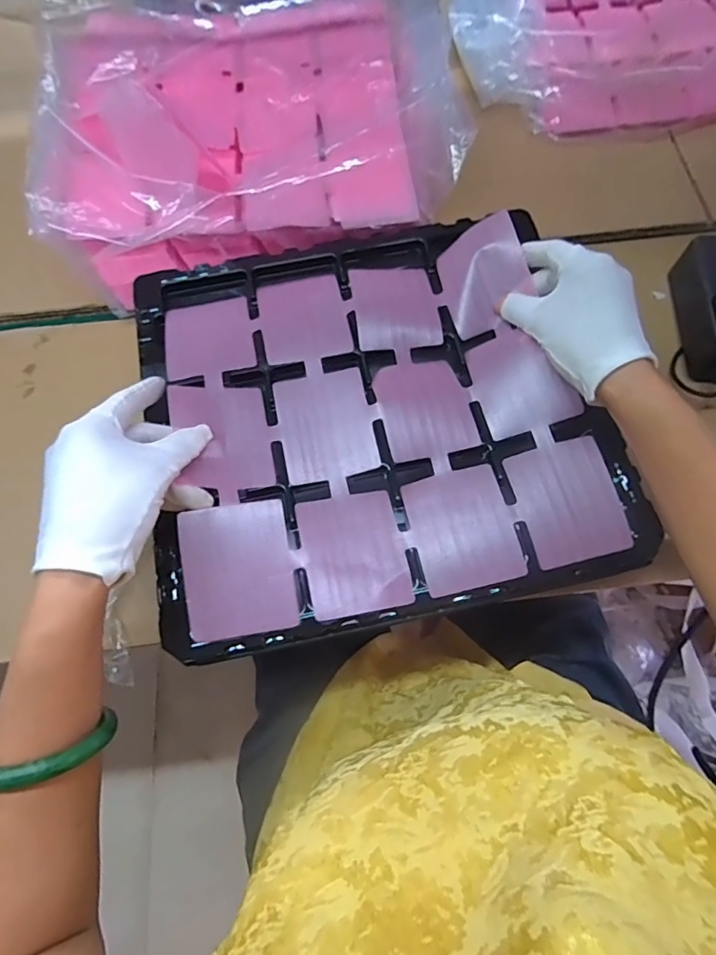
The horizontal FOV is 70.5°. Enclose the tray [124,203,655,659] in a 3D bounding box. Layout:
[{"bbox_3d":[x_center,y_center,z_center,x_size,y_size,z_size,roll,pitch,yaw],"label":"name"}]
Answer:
[{"bbox_3d":[0.017,-0.063,0.402,0.360,0.036,0.341,-12,72,-3],"label":"tray"}]

